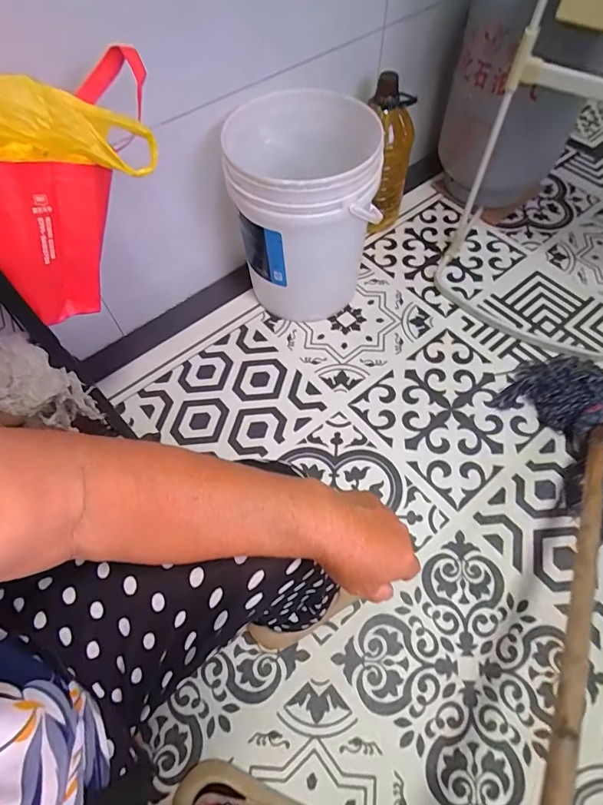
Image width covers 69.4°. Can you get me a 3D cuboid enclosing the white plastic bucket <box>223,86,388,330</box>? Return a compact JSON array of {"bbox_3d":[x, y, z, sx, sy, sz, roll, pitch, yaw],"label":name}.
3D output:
[{"bbox_3d":[0.008,-0.418,0.959,0.283,0.384,0.347,1,62,3],"label":"white plastic bucket"}]

